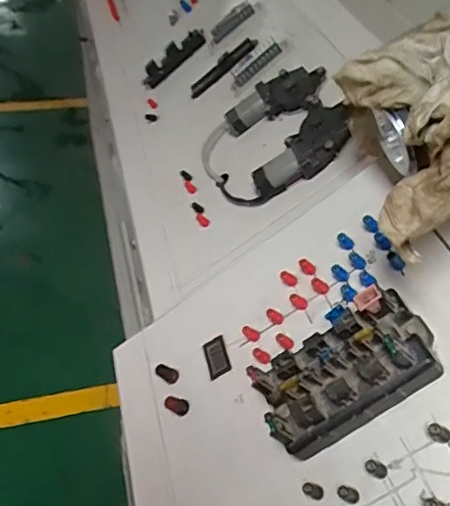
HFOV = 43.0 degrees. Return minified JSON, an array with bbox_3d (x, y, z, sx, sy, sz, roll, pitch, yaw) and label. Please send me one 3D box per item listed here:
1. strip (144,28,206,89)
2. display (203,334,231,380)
[{"bbox_3d":[-0.098,-0.351,1.030,0.019,0.134,0.065,59,20,15],"label":"strip"},{"bbox_3d":[-0.009,0.116,0.639,0.030,0.004,0.046,-31,51,22],"label":"display"}]

